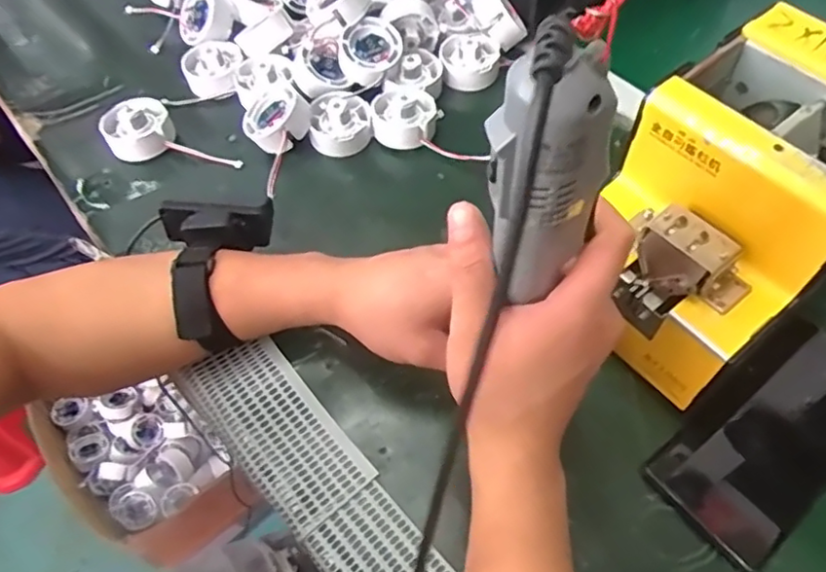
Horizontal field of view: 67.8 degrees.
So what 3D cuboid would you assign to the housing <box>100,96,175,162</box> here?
[{"bbox_3d":[-0.236,-0.136,0.527,0.056,0.023,0.056,-1,57,1],"label":"housing"}]

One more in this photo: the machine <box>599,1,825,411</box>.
[{"bbox_3d":[0.190,-0.051,0.366,0.181,0.122,0.127,-35,63,-19],"label":"machine"}]

